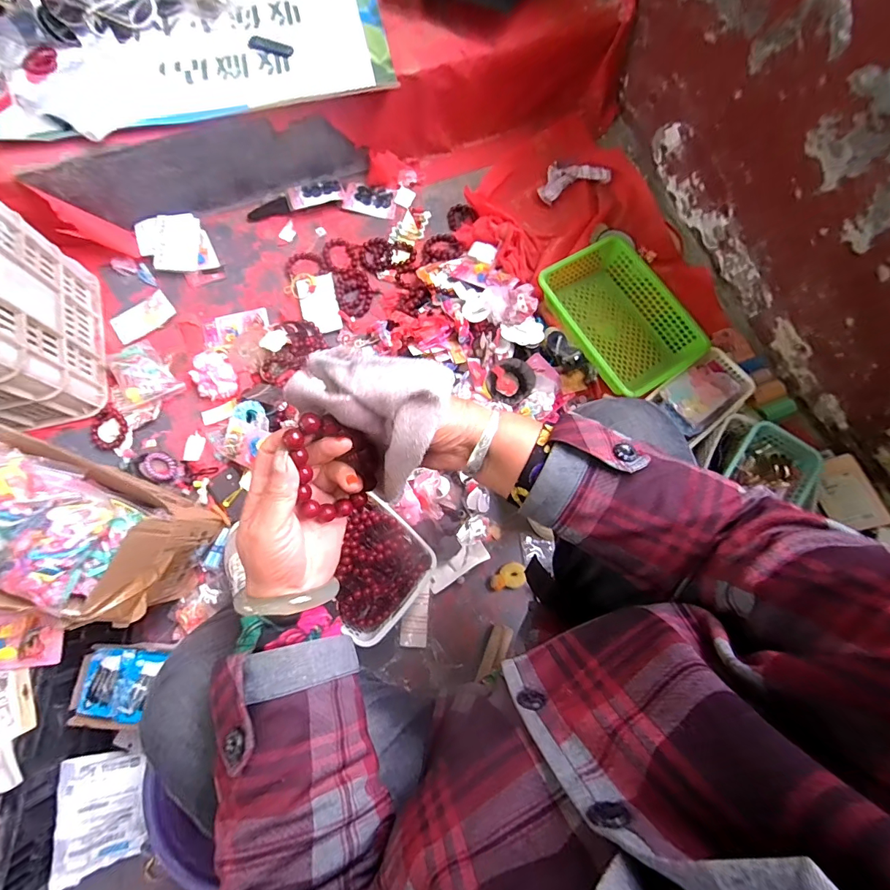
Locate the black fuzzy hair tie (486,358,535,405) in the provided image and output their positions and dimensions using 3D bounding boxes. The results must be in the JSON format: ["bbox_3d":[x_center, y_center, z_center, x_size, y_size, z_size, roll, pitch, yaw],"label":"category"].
[{"bbox_3d":[0.129,-0.125,0.819,0.090,0.024,0.077,-34,114,6],"label":"black fuzzy hair tie"}]

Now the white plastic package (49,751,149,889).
[{"bbox_3d":[-0.498,0.539,0.608,0.103,0.019,0.157,5,79,-38],"label":"white plastic package"}]

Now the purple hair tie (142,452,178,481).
[{"bbox_3d":[-0.550,0.041,0.808,0.069,0.007,0.051,21,76,4],"label":"purple hair tie"}]

